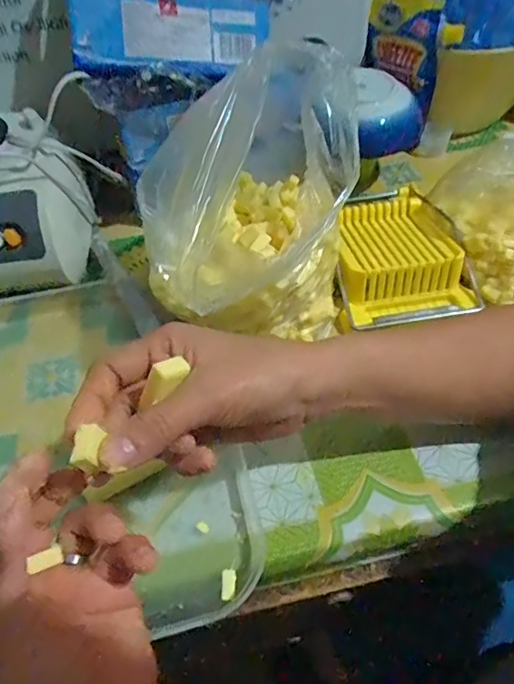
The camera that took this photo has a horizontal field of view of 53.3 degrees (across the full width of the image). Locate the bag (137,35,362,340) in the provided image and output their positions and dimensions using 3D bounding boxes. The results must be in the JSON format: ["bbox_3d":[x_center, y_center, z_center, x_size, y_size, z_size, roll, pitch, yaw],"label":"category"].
[{"bbox_3d":[-0.005,-0.091,0.390,0.160,0.175,0.157,-21,51,-13],"label":"bag"}]

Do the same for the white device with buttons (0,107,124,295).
[{"bbox_3d":[-0.237,-0.119,0.482,0.156,0.128,0.140,-8,49,-2],"label":"white device with buttons"}]

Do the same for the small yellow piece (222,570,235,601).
[{"bbox_3d":[-0.017,0.149,0.314,0.009,0.004,0.017,-1,61,4],"label":"small yellow piece"}]

